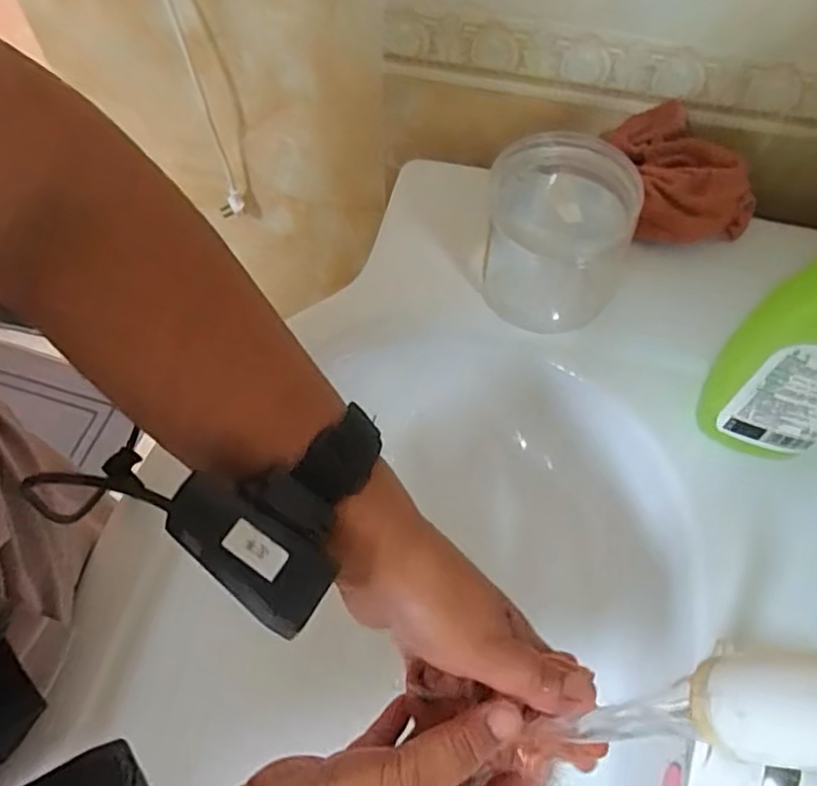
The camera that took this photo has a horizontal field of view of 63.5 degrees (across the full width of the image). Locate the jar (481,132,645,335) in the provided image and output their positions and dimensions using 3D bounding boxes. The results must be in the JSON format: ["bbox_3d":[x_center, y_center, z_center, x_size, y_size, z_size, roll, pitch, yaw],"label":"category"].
[{"bbox_3d":[0.108,-0.116,0.487,0.105,0.113,0.085,22,63,11],"label":"jar"}]

